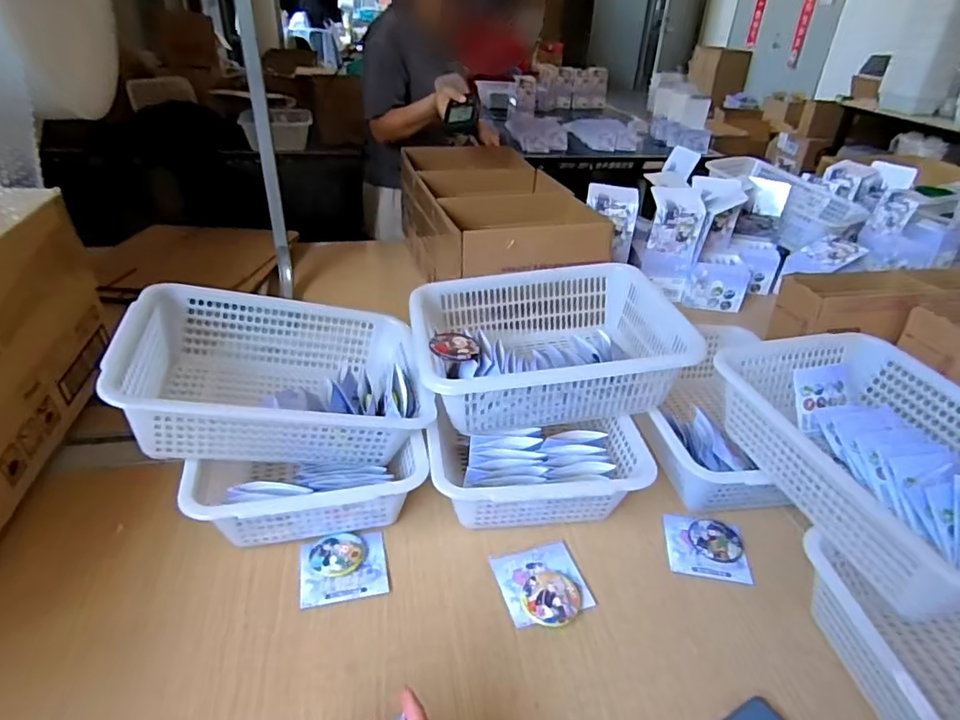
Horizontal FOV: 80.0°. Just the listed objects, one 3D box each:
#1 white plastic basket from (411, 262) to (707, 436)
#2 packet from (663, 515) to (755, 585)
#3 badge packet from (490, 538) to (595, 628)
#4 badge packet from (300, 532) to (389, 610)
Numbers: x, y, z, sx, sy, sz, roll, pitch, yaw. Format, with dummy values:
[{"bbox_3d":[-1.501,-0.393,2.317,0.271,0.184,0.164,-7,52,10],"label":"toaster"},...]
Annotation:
[{"bbox_3d":[0.080,-0.032,0.774,0.332,0.104,0.263,-2,33,-9],"label":"white plastic basket"},{"bbox_3d":[0.269,0.220,0.676,0.089,0.011,0.078,7,32,4],"label":"packet"},{"bbox_3d":[0.070,0.242,0.622,0.090,0.012,0.094,-7,34,-18],"label":"badge packet"},{"bbox_3d":[-0.149,0.225,0.626,0.090,0.009,0.079,-5,33,-14],"label":"badge packet"}]

